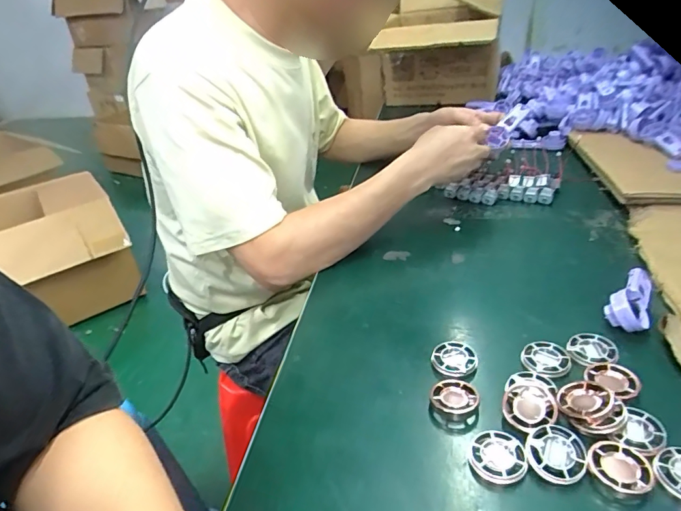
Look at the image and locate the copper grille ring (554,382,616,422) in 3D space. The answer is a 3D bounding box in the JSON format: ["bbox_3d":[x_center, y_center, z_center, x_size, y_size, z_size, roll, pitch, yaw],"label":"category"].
[{"bbox_3d":[0.185,0.112,0.352,0.037,0.011,0.037,-17,26,9],"label":"copper grille ring"}]

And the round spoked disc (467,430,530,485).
[{"bbox_3d":[0.113,0.146,0.334,0.037,0.012,0.038,-4,31,2],"label":"round spoked disc"}]

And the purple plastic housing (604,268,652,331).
[{"bbox_3d":[0.285,0.036,0.448,0.035,0.030,0.089,18,38,33],"label":"purple plastic housing"}]

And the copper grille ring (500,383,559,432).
[{"bbox_3d":[0.145,0.118,0.357,0.038,0.007,0.042,15,37,29],"label":"copper grille ring"}]

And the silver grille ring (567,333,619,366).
[{"bbox_3d":[0.221,0.082,0.408,0.038,0.005,0.038,-4,31,2],"label":"silver grille ring"}]

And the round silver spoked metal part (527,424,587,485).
[{"bbox_3d":[0.151,0.139,0.324,0.040,0.005,0.037,-33,53,-24],"label":"round silver spoked metal part"}]

